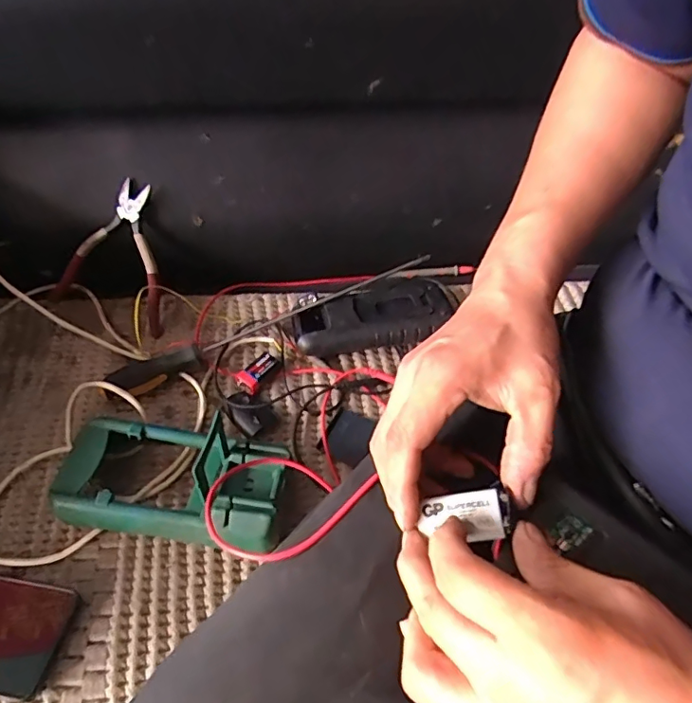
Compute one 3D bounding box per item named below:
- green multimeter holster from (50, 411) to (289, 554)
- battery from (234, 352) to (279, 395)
[{"bbox_3d":[-0.152,0.119,0.482,0.196,0.056,0.103,8,51,3],"label":"green multimeter holster"},{"bbox_3d":[-0.098,0.023,0.589,0.026,0.020,0.047,30,55,20],"label":"battery"}]

